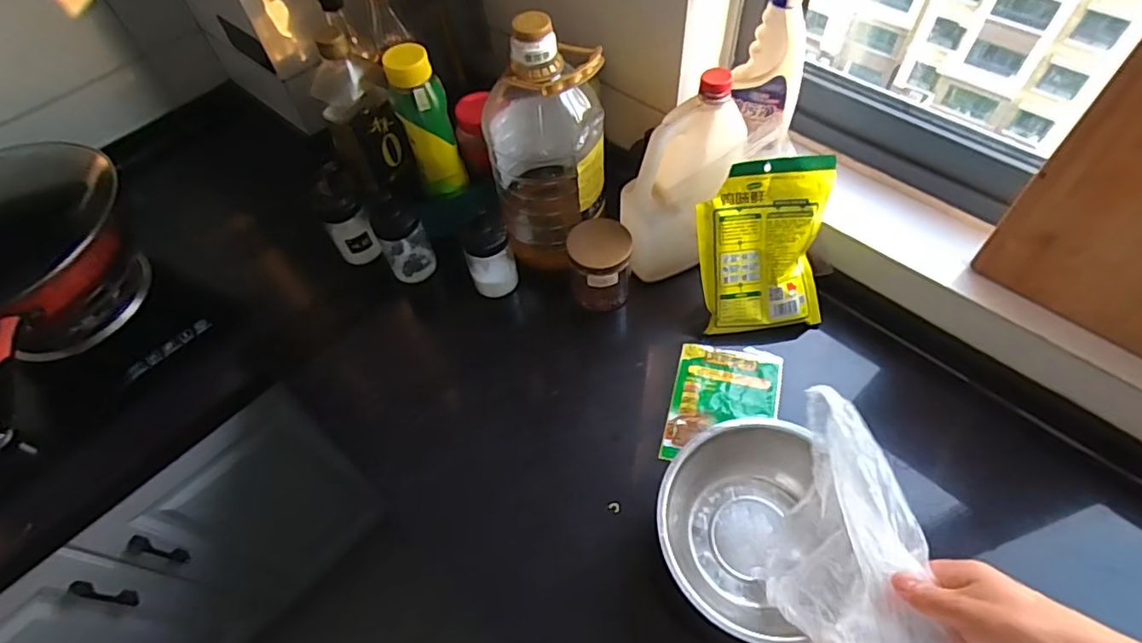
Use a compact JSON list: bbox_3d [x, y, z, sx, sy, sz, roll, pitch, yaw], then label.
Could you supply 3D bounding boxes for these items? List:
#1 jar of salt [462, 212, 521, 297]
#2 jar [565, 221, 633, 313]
[{"bbox_3d":[-0.114,-0.099,0.770,0.068,0.133,0.064,-2,57,3],"label":"jar of salt"},{"bbox_3d":[0.039,-0.070,0.760,0.078,0.098,0.084,-2,57,3],"label":"jar"}]

